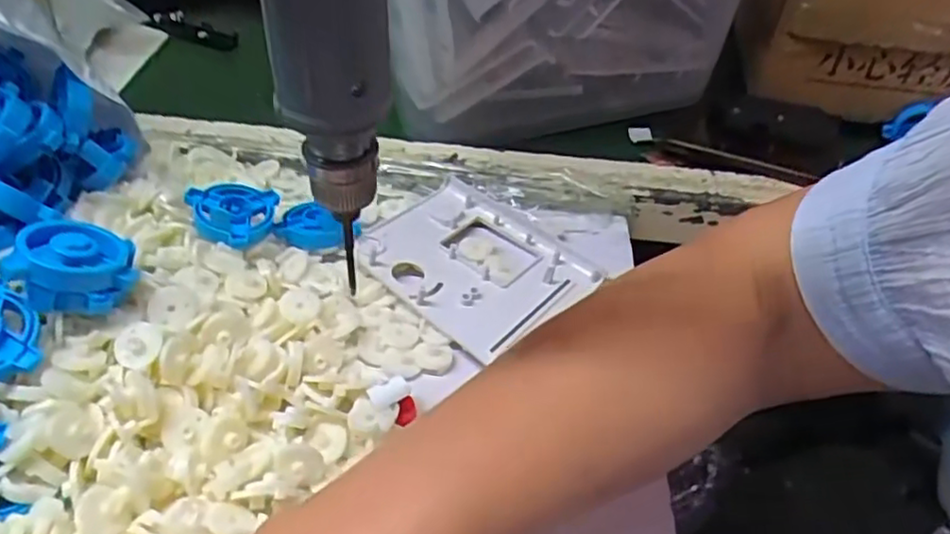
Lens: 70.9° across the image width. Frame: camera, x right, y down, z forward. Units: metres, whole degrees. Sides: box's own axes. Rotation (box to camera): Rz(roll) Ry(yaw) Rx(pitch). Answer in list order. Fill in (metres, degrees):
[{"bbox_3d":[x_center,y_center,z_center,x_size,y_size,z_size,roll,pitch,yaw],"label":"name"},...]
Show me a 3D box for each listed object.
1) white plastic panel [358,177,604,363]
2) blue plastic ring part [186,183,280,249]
[{"bbox_3d":[-0.007,-0.008,0.448,0.135,0.011,0.114,34,48,29],"label":"white plastic panel"},{"bbox_3d":[-0.154,-0.032,0.423,0.052,0.014,0.049,2,51,-19],"label":"blue plastic ring part"}]

